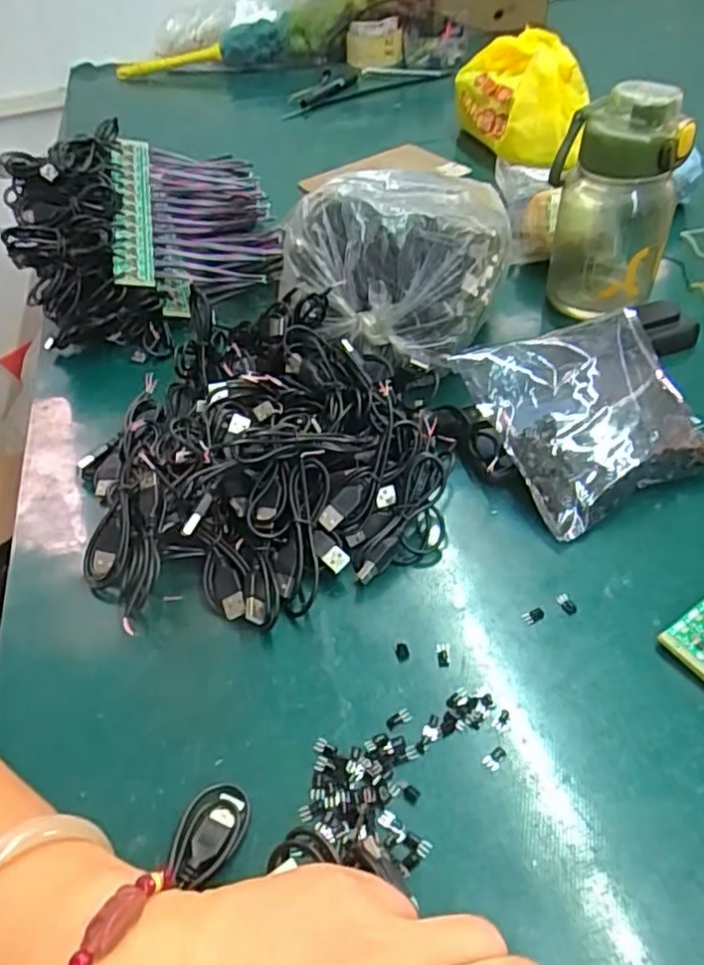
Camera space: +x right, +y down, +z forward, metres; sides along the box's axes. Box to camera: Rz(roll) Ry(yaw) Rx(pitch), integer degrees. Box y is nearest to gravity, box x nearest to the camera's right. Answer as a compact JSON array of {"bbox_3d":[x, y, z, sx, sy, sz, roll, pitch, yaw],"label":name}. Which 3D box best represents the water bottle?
[{"bbox_3d":[0.209,-0.224,0.539,0.095,0.172,0.092,15,48,17],"label":"water bottle"}]

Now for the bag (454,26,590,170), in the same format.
[{"bbox_3d":[0.190,-0.436,0.753,0.139,0.106,0.121,2,48,9],"label":"bag"}]

